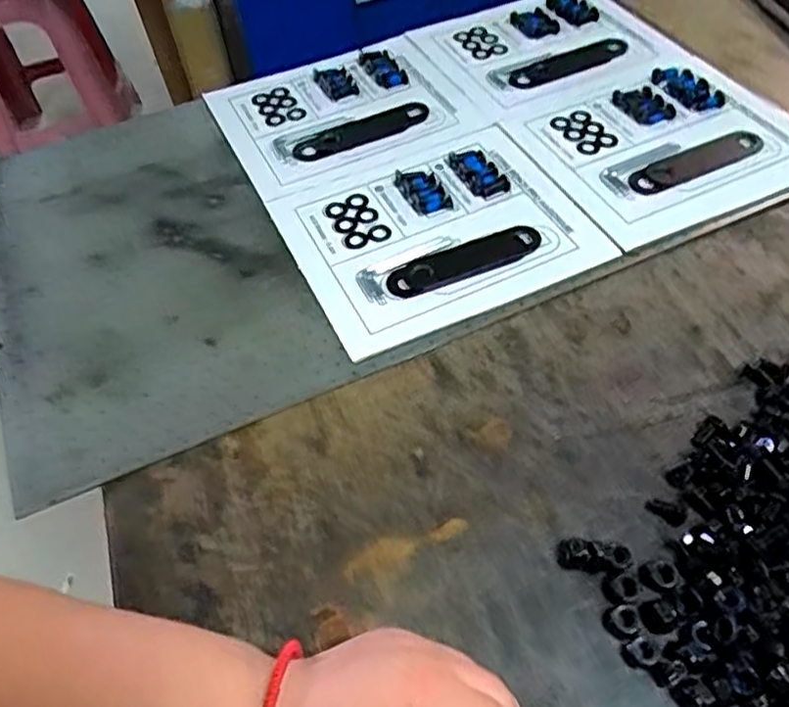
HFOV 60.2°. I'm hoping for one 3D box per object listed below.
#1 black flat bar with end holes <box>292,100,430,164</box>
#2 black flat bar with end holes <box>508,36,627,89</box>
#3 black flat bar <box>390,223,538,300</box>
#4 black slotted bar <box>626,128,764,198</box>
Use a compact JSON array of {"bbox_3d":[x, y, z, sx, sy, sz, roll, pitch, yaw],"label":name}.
[{"bbox_3d":[-0.032,-0.208,0.633,0.130,0.008,0.037,-23,57,-10],"label":"black flat bar with end holes"},{"bbox_3d":[0.173,-0.292,0.679,0.126,0.008,0.038,-18,54,-9],"label":"black flat bar with end holes"},{"bbox_3d":[0.054,-0.072,0.525,0.124,0.007,0.032,-18,54,-9],"label":"black flat bar"},{"bbox_3d":[0.258,-0.164,0.580,0.131,0.004,0.032,-21,54,-11],"label":"black slotted bar"}]

